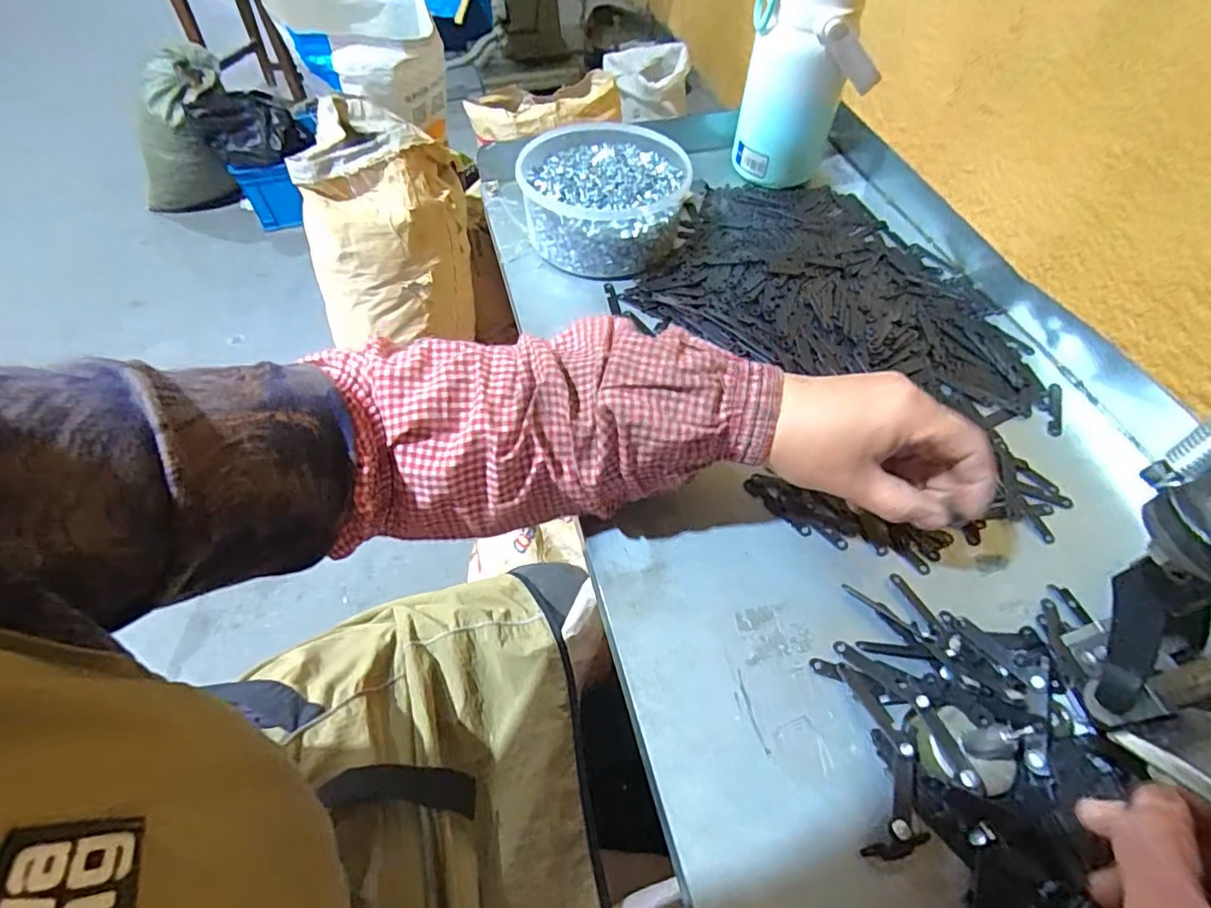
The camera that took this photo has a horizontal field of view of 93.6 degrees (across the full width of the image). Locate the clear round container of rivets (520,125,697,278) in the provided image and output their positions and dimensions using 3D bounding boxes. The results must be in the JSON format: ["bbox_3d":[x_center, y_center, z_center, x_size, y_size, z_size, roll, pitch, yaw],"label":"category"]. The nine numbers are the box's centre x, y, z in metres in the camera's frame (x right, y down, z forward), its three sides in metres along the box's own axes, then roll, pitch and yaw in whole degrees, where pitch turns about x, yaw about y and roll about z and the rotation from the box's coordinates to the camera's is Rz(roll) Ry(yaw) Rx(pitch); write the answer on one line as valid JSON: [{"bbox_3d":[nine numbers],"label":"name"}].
[{"bbox_3d":[0.001,-0.242,0.524,0.144,0.054,0.157,1,54,-1],"label":"clear round container of rivets"}]

